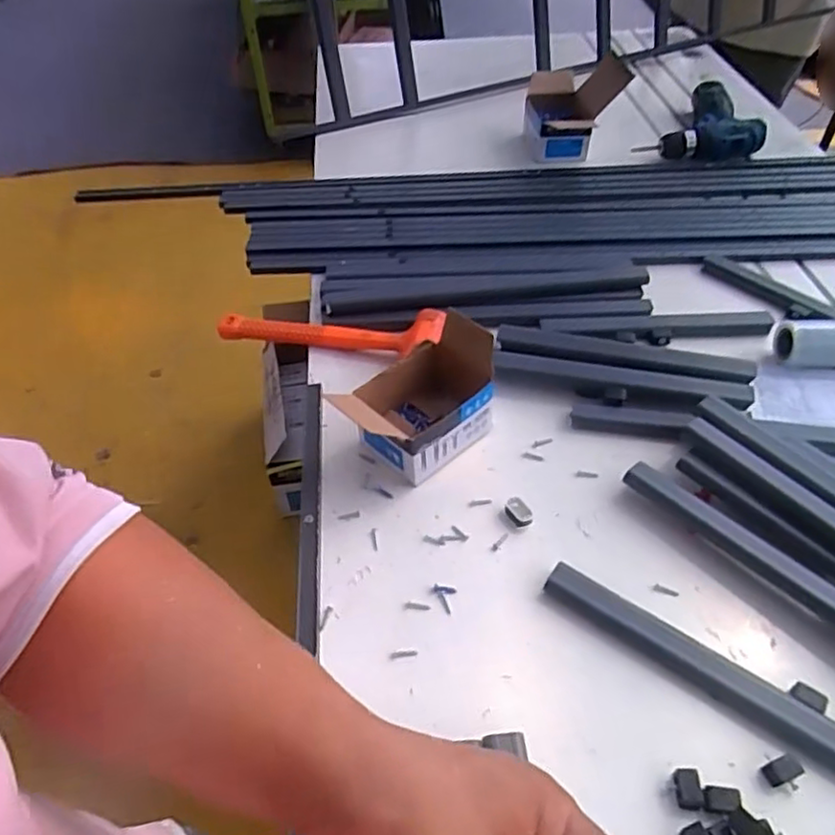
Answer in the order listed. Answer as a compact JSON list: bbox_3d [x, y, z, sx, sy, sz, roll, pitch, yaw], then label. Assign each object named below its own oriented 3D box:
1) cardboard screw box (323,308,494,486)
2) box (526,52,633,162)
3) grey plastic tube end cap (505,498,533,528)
[{"bbox_3d":[0.007,-0.013,0.631,0.160,0.081,0.091,-35,54,-25],"label":"cardboard screw box"},{"bbox_3d":[0.245,-0.497,1.049,0.143,0.103,0.208,5,48,5],"label":"box"},{"bbox_3d":[0.088,0.084,0.584,0.017,0.009,0.028,-23,50,-17],"label":"grey plastic tube end cap"}]

